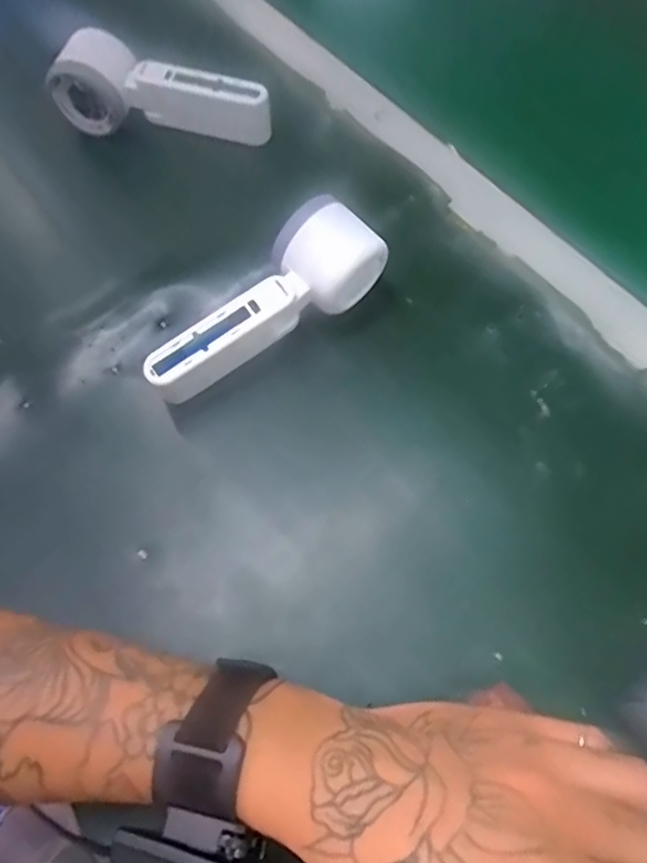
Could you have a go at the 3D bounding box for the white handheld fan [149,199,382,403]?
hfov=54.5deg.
[{"bbox_3d":[-0.038,-0.077,0.385,0.162,0.052,0.050,-35,68,-13],"label":"white handheld fan"}]

